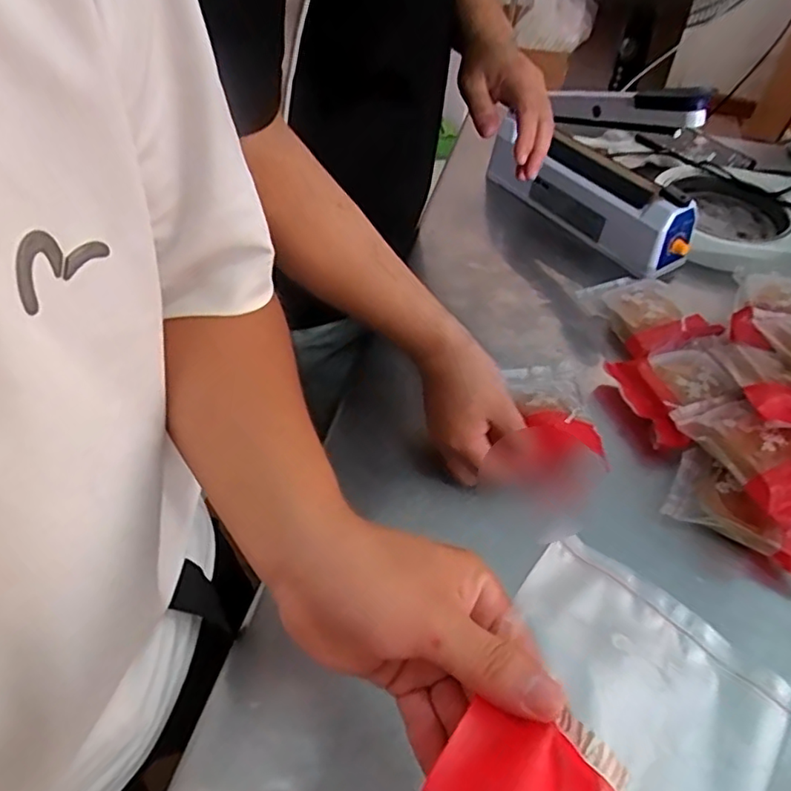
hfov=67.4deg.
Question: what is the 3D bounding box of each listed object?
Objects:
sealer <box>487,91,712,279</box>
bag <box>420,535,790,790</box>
[{"bbox_3d":[0.232,-0.284,0.677,0.081,0.167,0.270,-22,53,-18],"label":"sealer"},{"bbox_3d":[0.077,0.124,0.214,0.104,0.034,0.135,32,56,25],"label":"bag"}]

